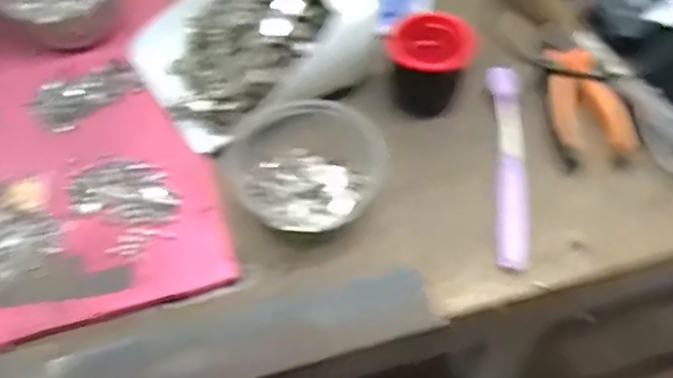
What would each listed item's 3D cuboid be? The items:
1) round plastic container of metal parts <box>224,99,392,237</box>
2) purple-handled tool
[{"bbox_3d":[-0.018,-0.019,0.482,0.114,0.039,0.104,-1,53,2],"label":"round plastic container of metal parts"},{"bbox_3d":[0.130,-0.023,0.498,0.026,0.020,0.180,2,53,4],"label":"purple-handled tool"}]

